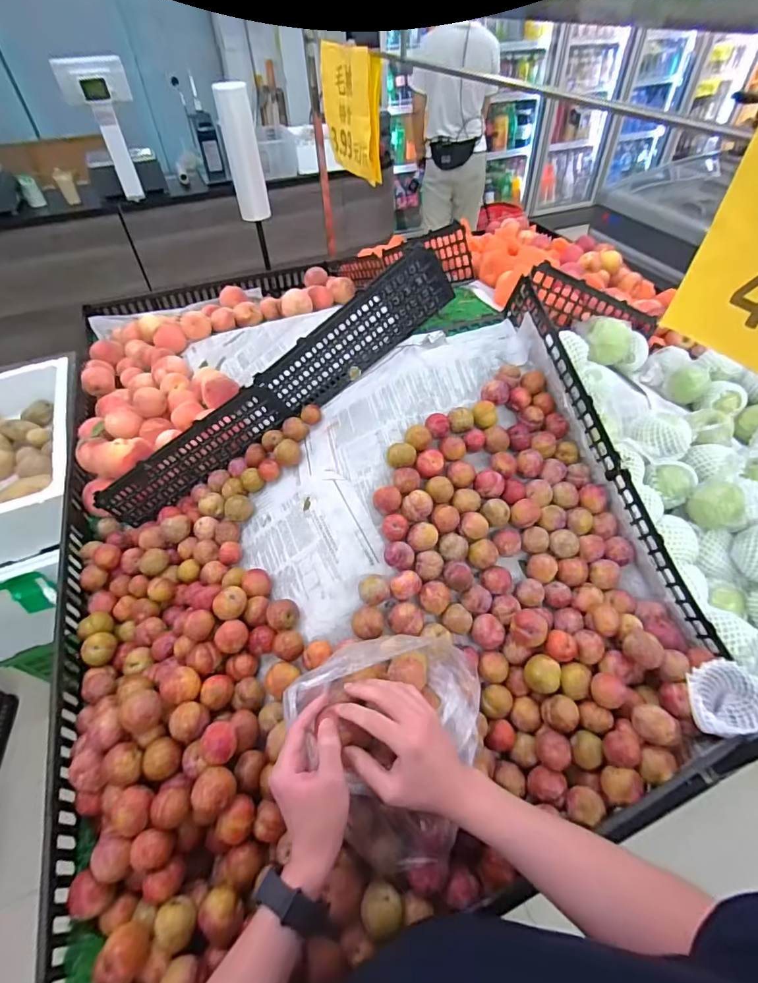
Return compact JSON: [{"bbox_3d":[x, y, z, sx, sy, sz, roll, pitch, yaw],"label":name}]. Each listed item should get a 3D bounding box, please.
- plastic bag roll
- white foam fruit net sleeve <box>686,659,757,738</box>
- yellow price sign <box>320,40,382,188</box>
[{"bbox_3d":[-0.401,-0.996,1.334,0.083,0.326,0.075,-21,51,-15],"label":"plastic bag roll"},{"bbox_3d":[0.426,0.257,0.555,0.083,0.066,0.077,-1,48,1],"label":"white foam fruit net sleeve"},{"bbox_3d":[-0.063,-0.842,0.997,0.045,0.208,0.288,-17,50,-12],"label":"yellow price sign"}]

